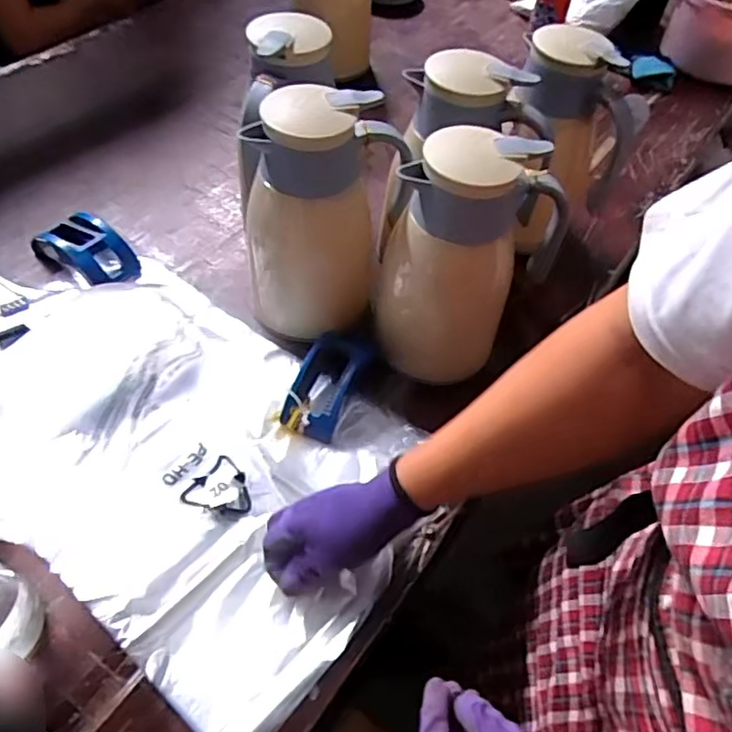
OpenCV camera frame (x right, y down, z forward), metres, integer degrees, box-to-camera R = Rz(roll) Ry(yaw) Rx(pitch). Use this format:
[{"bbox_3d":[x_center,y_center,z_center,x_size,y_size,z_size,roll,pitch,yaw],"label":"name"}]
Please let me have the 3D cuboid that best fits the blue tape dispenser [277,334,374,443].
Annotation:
[{"bbox_3d":[-0.040,0.017,0.658,0.062,0.040,0.125,19,53,12],"label":"blue tape dispenser"}]

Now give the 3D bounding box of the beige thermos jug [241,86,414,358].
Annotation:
[{"bbox_3d":[-0.051,-0.147,0.644,0.154,0.251,0.115,-5,52,-7],"label":"beige thermos jug"}]

